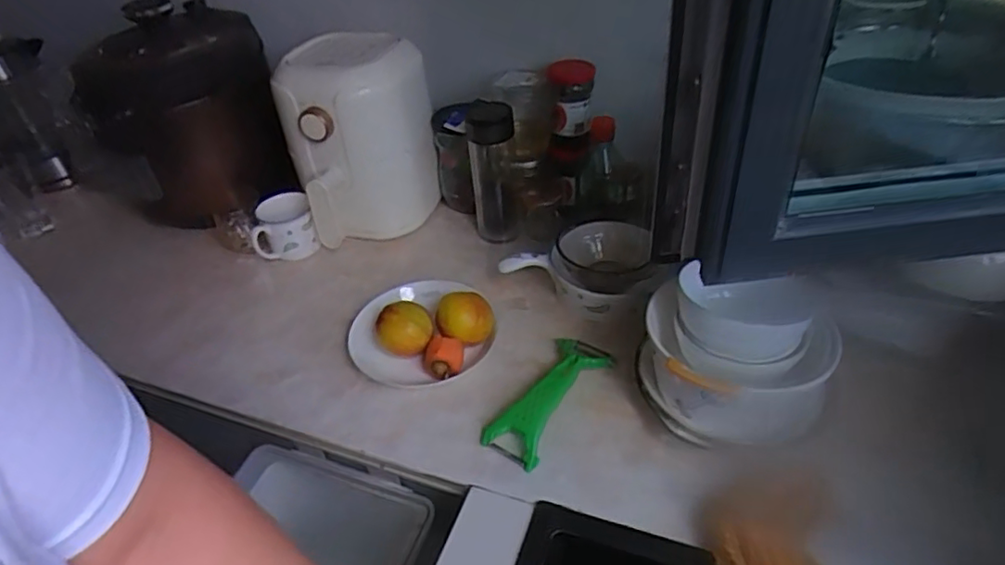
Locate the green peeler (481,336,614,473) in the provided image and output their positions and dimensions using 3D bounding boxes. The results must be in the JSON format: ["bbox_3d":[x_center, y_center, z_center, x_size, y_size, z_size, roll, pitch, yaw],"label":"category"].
[{"bbox_3d":[0.052,0.124,0.682,0.071,0.028,0.172,23,48,31],"label":"green peeler"}]

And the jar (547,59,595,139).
[{"bbox_3d":[0.100,-0.258,0.877,0.059,0.096,0.071,-7,40,-1],"label":"jar"}]

